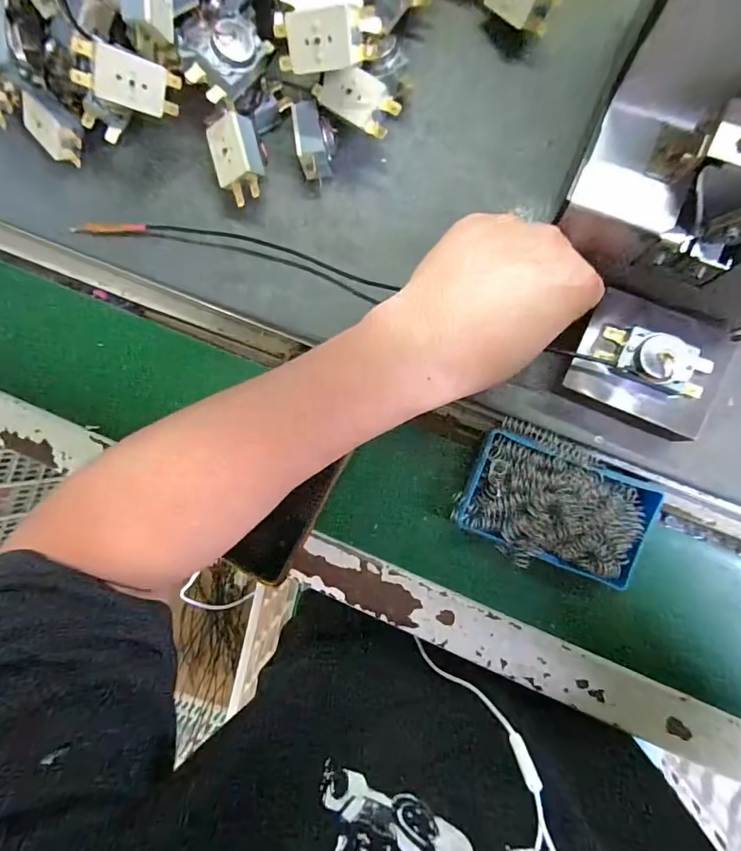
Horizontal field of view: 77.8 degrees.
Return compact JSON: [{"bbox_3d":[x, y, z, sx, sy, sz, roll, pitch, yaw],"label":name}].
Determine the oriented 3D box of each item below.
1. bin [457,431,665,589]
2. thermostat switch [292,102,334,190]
[{"bbox_3d":[0.122,0.055,0.304,0.116,0.043,0.077,21,91,7],"label":"bin"},{"bbox_3d":[-0.036,-0.189,0.311,0.024,0.029,0.047,-11,87,6],"label":"thermostat switch"}]

